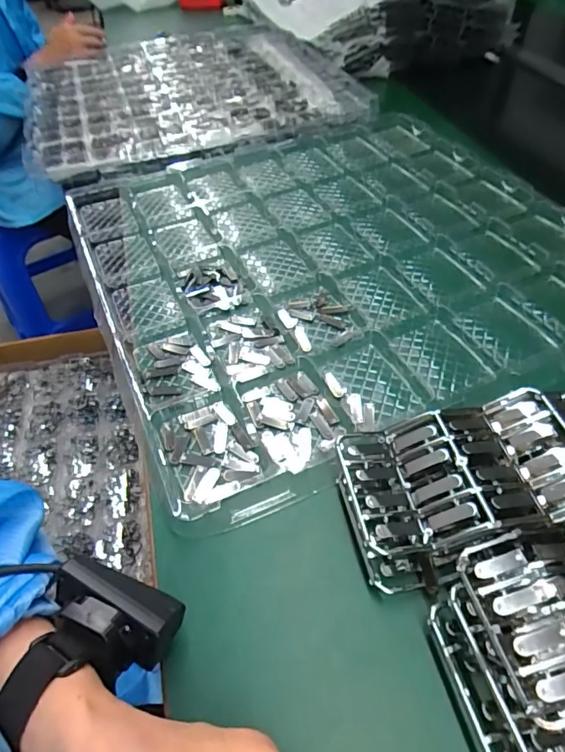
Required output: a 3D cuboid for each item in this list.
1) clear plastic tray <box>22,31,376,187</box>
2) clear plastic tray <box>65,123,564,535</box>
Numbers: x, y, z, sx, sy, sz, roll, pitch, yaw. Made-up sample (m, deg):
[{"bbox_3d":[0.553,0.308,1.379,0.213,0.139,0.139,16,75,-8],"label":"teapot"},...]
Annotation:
[{"bbox_3d":[-0.167,-0.491,0.820,0.487,0.061,0.522,-17,50,-10],"label":"clear plastic tray"},{"bbox_3d":[0.059,-0.139,0.523,0.499,0.028,0.491,-22,50,-13],"label":"clear plastic tray"}]

